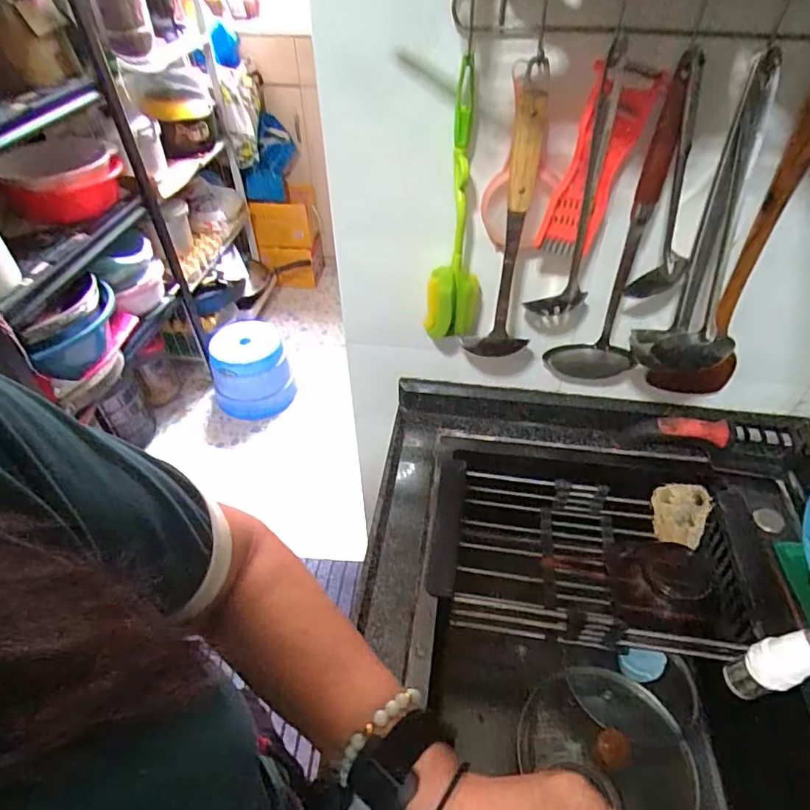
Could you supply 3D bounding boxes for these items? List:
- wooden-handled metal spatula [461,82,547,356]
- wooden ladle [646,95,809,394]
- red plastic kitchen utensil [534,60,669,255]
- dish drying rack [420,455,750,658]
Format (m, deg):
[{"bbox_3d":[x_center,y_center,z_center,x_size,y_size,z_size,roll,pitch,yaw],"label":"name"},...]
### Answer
[{"bbox_3d":[0.106,-0.168,0.543,0.064,0.278,0.056,5,45,5],"label":"wooden-handled metal spatula"},{"bbox_3d":[0.361,-0.142,0.538,0.088,0.383,0.041,6,45,7],"label":"wooden ladle"},{"bbox_3d":[0.181,-0.223,0.498,0.083,0.158,0.018,-7,45,-6],"label":"red plastic kitchen utensil"},{"bbox_3d":[0.226,0.197,0.664,0.358,0.094,0.197,7,46,8],"label":"dish drying rack"}]

